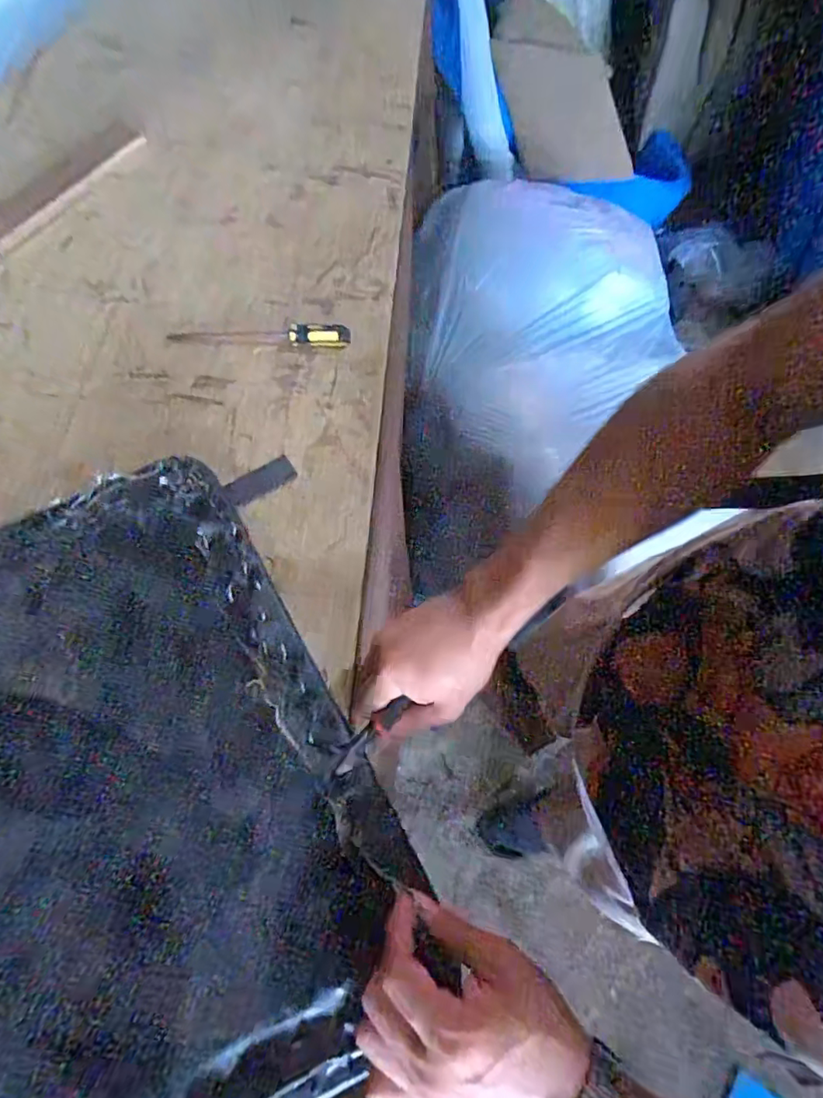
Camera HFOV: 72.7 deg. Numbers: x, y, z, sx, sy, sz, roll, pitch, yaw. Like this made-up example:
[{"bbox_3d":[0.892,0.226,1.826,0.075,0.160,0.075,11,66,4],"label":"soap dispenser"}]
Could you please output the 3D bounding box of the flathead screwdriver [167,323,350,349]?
[{"bbox_3d":[-0.153,-0.216,0.561,0.179,0.016,0.021,1,63,2],"label":"flathead screwdriver"}]

